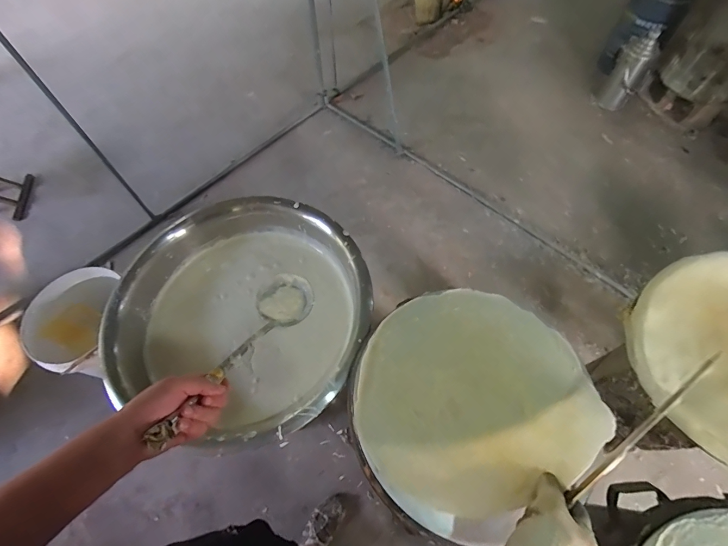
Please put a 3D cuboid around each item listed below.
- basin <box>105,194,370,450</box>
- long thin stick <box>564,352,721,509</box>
[{"bbox_3d":[-0.271,0.085,0.805,0.544,0.138,0.517,0,61,-1],"label":"basin"},{"bbox_3d":[0.255,0.249,0.418,0.422,0.017,0.012,-46,69,2],"label":"long thin stick"}]

